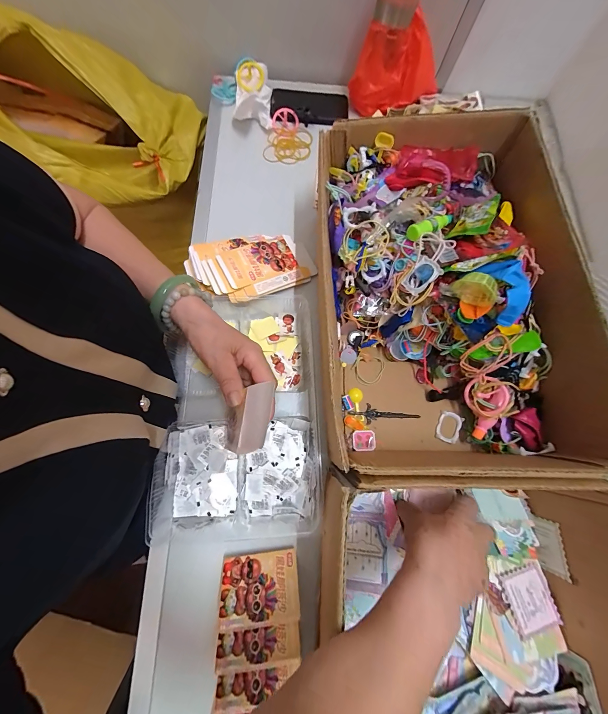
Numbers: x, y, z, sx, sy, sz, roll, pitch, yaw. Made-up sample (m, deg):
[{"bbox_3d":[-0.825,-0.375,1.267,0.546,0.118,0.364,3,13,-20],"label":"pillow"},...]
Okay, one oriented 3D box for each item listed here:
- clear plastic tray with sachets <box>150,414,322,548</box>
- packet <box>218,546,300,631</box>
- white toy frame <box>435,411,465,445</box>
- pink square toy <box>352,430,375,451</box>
[{"bbox_3d":[-0.087,0.158,0.354,0.204,0.044,0.150,-2,74,1],"label":"clear plastic tray with sachets"},{"bbox_3d":[-0.053,0.273,0.325,0.088,0.012,0.067,-4,37,-4],"label":"packet"},{"bbox_3d":[0.207,0.101,0.391,0.031,0.005,0.042,24,75,3],"label":"white toy frame"},{"bbox_3d":[0.086,0.120,0.392,0.032,0.005,0.027,-1,76,-4],"label":"pink square toy"}]

